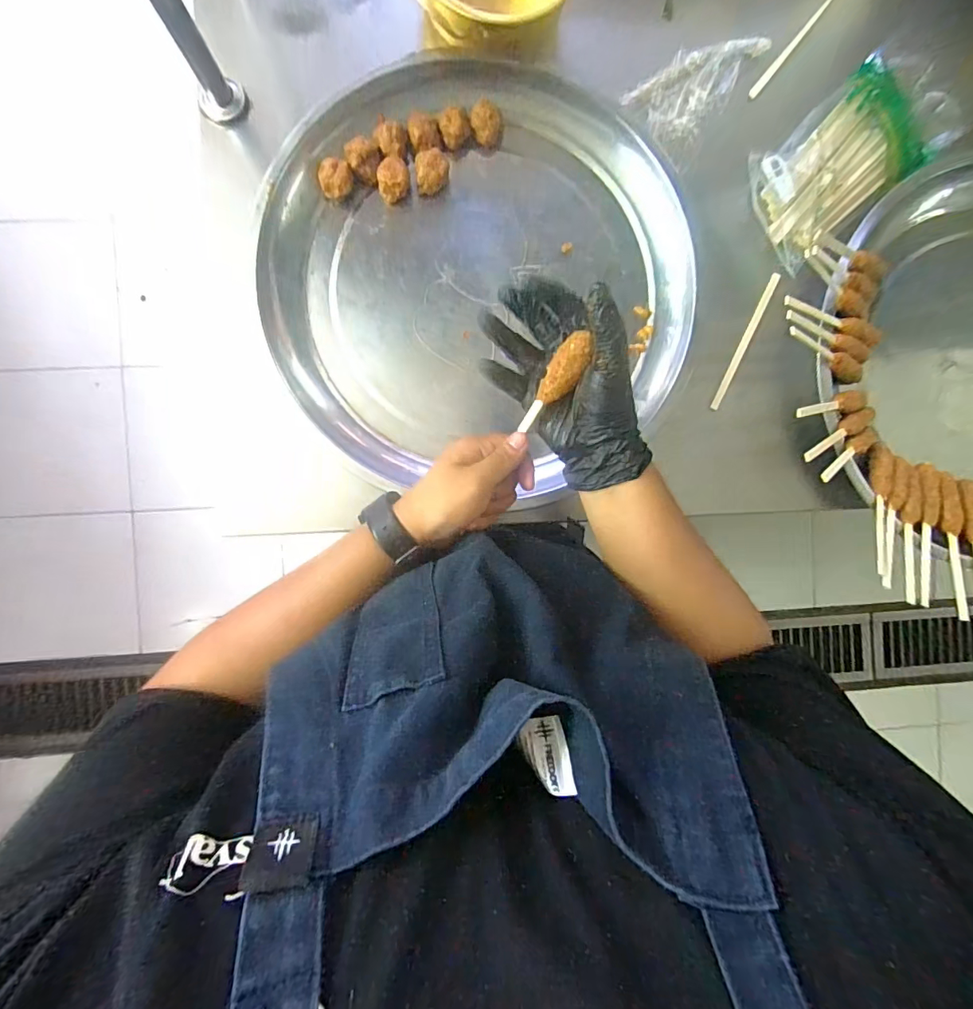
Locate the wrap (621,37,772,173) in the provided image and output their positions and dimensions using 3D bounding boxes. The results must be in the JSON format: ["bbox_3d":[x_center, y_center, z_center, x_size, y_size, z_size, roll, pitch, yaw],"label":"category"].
[{"bbox_3d":[0.253,-0.485,0.553,0.173,0.014,0.097,-41,93,-3],"label":"wrap"}]

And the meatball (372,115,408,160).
[{"bbox_3d":[-0.104,-0.396,0.519,0.031,0.029,0.039,10,90,-4],"label":"meatball"}]

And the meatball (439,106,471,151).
[{"bbox_3d":[-0.034,-0.412,0.520,0.033,0.029,0.026,2,91,-4],"label":"meatball"}]

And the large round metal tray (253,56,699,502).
[{"bbox_3d":[-0.008,-0.241,0.529,0.464,0.042,0.456,5,90,-4],"label":"large round metal tray"}]

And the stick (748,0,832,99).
[{"bbox_3d":[0.370,-0.554,0.561,0.010,0.012,0.182,39,88,-4],"label":"stick"}]

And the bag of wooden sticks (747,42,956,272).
[{"bbox_3d":[0.422,-0.408,0.552,0.280,0.038,0.136,-41,93,-3],"label":"bag of wooden sticks"}]

